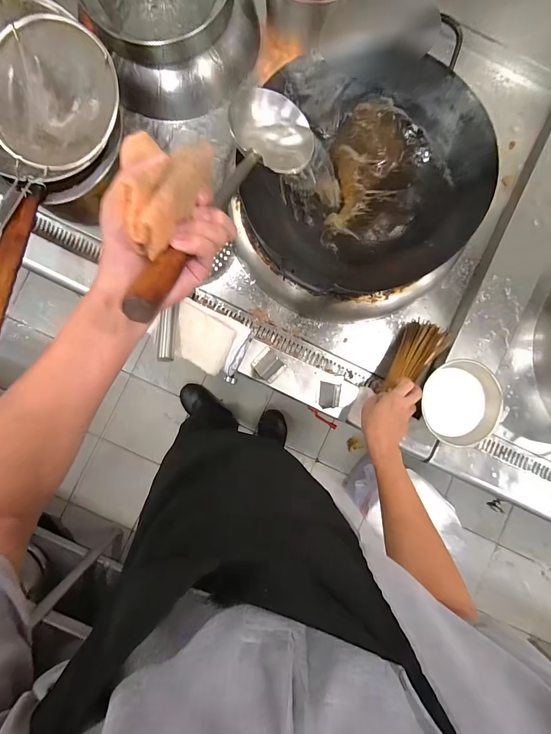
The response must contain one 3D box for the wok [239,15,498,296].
[{"bbox_3d":[0.171,-0.359,0.621,0.385,0.122,0.399,18,87,-2],"label":"wok"}]

